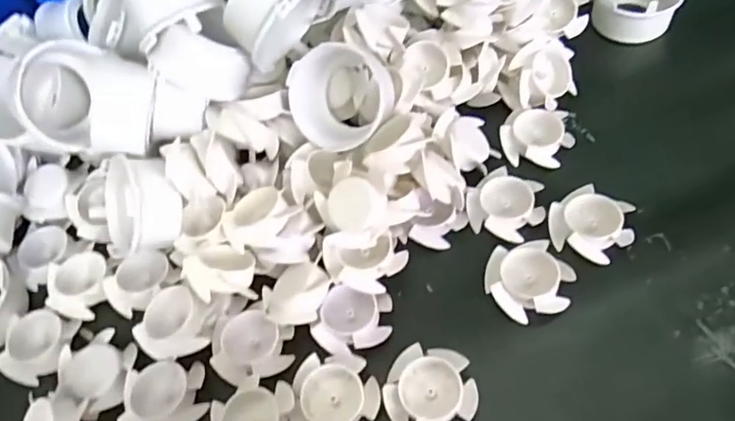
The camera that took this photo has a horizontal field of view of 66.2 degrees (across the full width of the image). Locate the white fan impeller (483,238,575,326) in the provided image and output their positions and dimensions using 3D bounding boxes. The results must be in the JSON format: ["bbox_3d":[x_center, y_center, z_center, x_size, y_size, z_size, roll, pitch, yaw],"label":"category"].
[{"bbox_3d":[0.079,0.035,0.279,0.039,0.020,0.038,-3,57,5],"label":"white fan impeller"}]

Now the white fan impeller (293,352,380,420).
[{"bbox_3d":[-0.013,0.085,0.256,0.036,0.013,0.040,-15,57,-3],"label":"white fan impeller"}]

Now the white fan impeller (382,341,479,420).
[{"bbox_3d":[0.029,0.082,0.255,0.039,0.015,0.038,-3,57,5],"label":"white fan impeller"}]

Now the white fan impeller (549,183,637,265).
[{"bbox_3d":[0.115,0.008,0.290,0.038,0.015,0.036,-3,57,5],"label":"white fan impeller"}]

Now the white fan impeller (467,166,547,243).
[{"bbox_3d":[0.074,-0.003,0.302,0.038,0.010,0.035,-3,57,5],"label":"white fan impeller"}]

